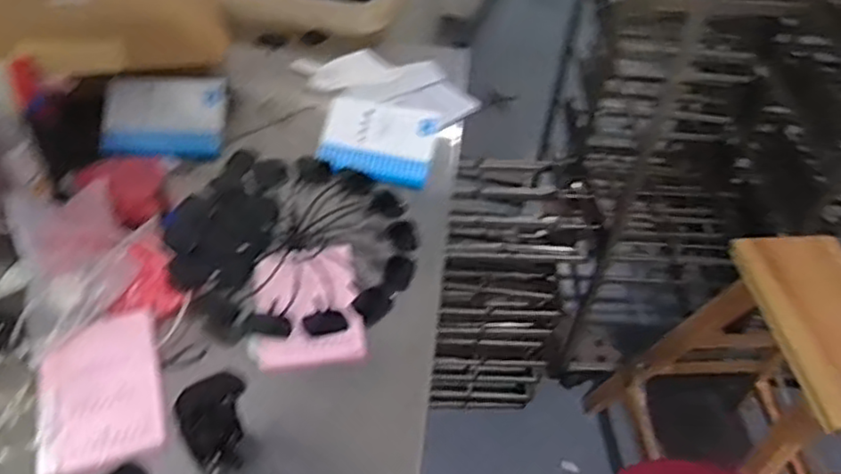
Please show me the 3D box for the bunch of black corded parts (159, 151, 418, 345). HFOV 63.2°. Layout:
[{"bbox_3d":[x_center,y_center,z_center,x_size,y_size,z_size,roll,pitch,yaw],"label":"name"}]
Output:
[{"bbox_3d":[-0.172,0.010,0.938,0.320,0.045,0.314,3,47,-3],"label":"bunch of black corded parts"}]

